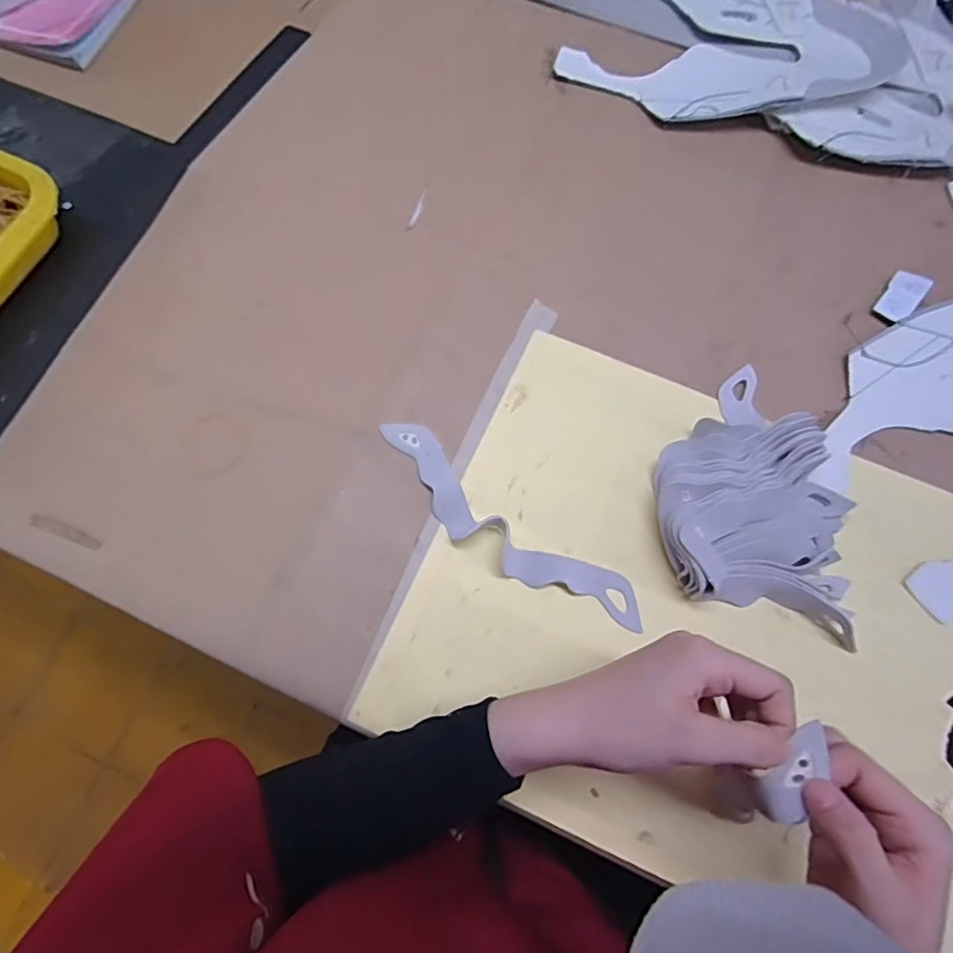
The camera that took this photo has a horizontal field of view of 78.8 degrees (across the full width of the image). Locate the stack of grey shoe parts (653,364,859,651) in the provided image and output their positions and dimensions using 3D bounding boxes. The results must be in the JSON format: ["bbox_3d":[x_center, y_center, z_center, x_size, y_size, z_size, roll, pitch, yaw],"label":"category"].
[{"bbox_3d":[0.195,0.008,0.404,0.132,0.038,0.175,8,74,1],"label":"stack of grey shoe parts"}]

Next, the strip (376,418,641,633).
[{"bbox_3d":[0.018,0.036,0.406,0.222,0.017,0.048,37,77,9],"label":"strip"}]

